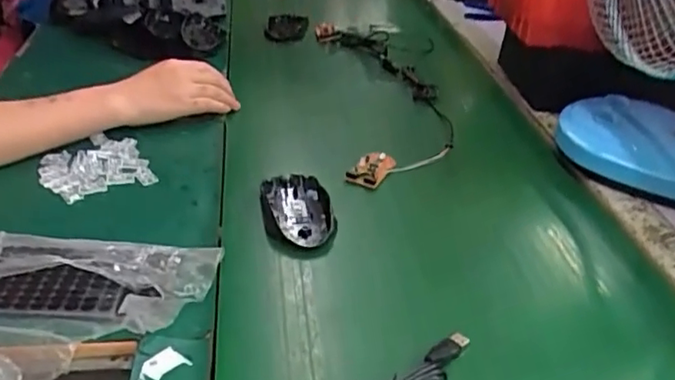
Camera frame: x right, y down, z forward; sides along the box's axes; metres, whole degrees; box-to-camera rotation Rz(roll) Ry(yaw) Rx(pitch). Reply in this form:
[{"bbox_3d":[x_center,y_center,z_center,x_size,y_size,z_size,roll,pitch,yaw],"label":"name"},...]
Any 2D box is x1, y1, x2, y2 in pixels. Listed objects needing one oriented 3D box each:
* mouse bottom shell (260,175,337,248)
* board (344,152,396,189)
[{"bbox_3d":[-0.040,0.019,0.585,0.063,0.024,0.103,-3,33,-13],"label":"mouse bottom shell"},{"bbox_3d":[0.037,-0.024,0.663,0.036,0.016,0.066,16,33,16],"label":"board"}]

